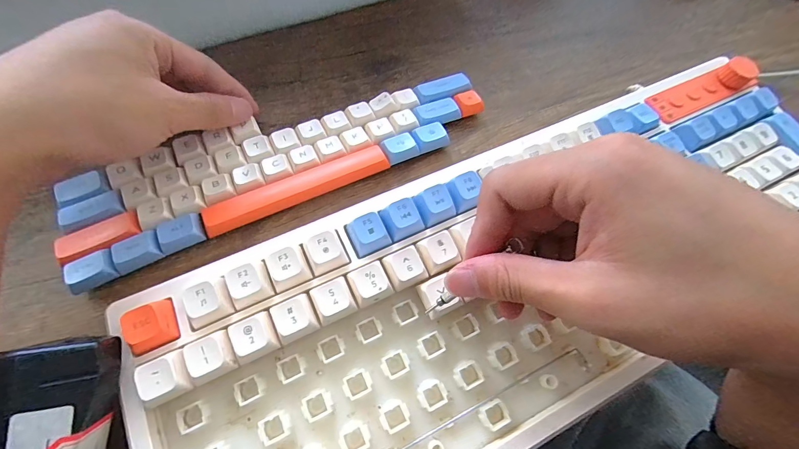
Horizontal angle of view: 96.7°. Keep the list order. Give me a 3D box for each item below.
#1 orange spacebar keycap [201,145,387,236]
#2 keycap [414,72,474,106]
[{"bbox_3d":[-0.060,-0.023,0.217,0.112,0.007,0.018,-25,68,-15],"label":"orange spacebar keycap"},{"bbox_3d":[0.031,-0.097,0.259,0.040,0.011,0.019,-21,66,-13],"label":"keycap"}]

